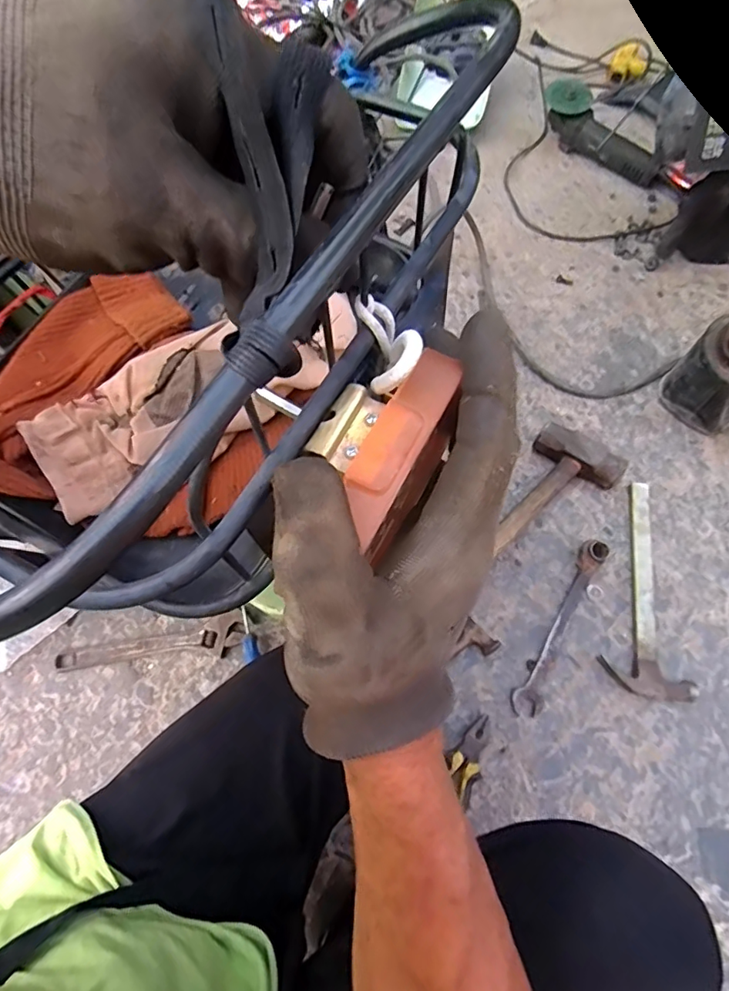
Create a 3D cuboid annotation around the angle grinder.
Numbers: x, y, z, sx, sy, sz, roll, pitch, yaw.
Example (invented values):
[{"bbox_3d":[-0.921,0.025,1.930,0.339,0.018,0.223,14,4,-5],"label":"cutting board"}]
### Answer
[{"bbox_3d":[0.509,-0.782,1.114,0.078,0.093,0.303,-36,73,-11],"label":"angle grinder"}]

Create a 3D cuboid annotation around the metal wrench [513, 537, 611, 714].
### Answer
[{"bbox_3d":[0.290,0.180,0.747,0.039,0.041,0.260,29,74,11],"label":"metal wrench"}]

